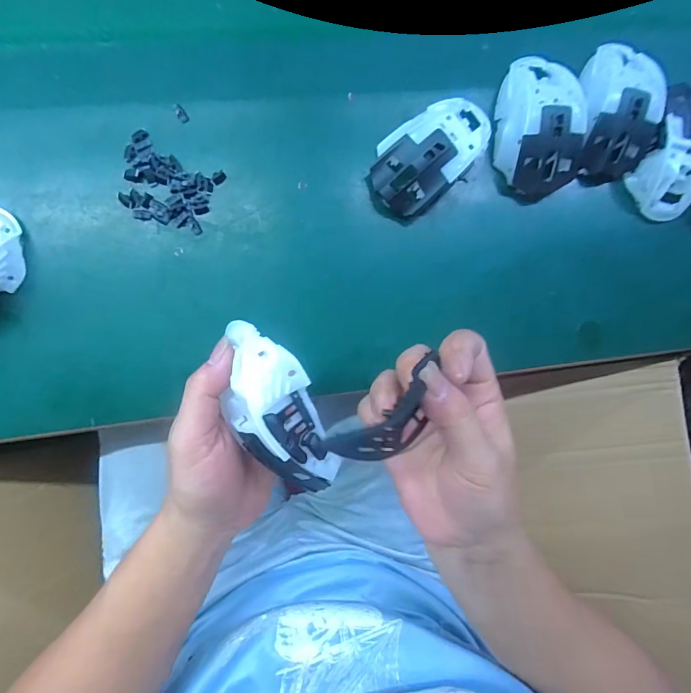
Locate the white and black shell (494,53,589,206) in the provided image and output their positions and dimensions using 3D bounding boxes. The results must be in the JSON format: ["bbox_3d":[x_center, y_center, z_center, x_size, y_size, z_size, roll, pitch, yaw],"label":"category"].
[{"bbox_3d":[0.167,-0.191,0.354,0.069,0.038,0.117,2,88,-6],"label":"white and black shell"}]

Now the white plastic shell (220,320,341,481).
[{"bbox_3d":[-0.041,0.035,0.237,0.046,0.025,0.105,-22,92,-8],"label":"white plastic shell"}]

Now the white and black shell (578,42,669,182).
[{"bbox_3d":[0.240,-0.209,0.366,0.072,0.038,0.113,-2,88,-6],"label":"white and black shell"}]

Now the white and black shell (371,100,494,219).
[{"bbox_3d":[0.074,-0.164,0.342,0.120,0.036,0.066,-42,92,-6],"label":"white and black shell"}]

